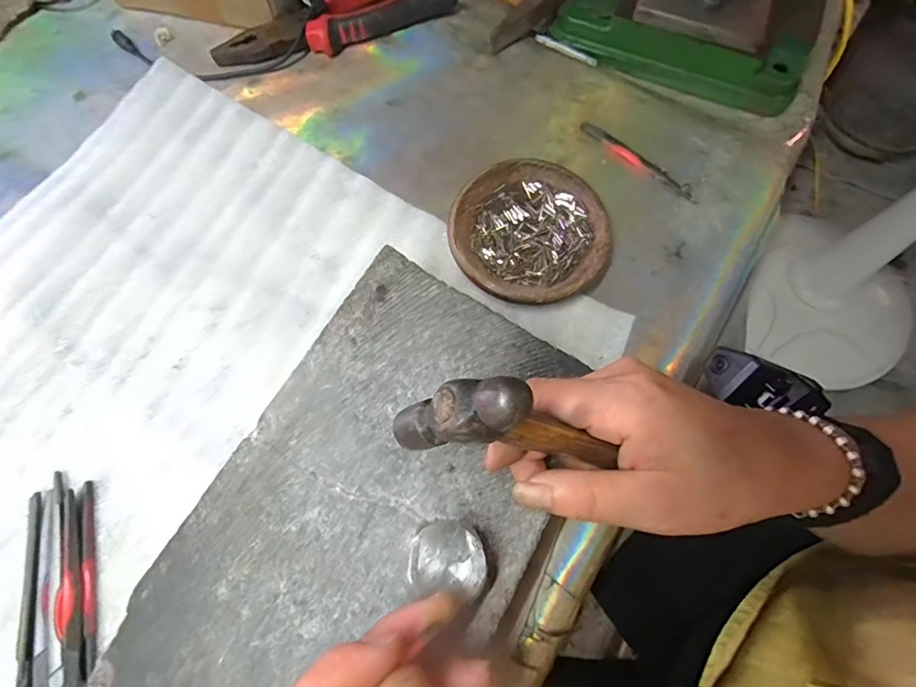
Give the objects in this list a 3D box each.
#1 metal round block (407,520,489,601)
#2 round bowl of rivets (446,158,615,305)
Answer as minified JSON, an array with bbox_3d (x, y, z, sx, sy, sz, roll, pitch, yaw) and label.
[{"bbox_3d":[-0.004,0.096,0.215,0.033,0.021,0.028,7,70,2],"label":"metal round block"},{"bbox_3d":[0.051,-0.078,0.340,0.110,0.019,0.111,0,70,0],"label":"round bowl of rivets"}]

